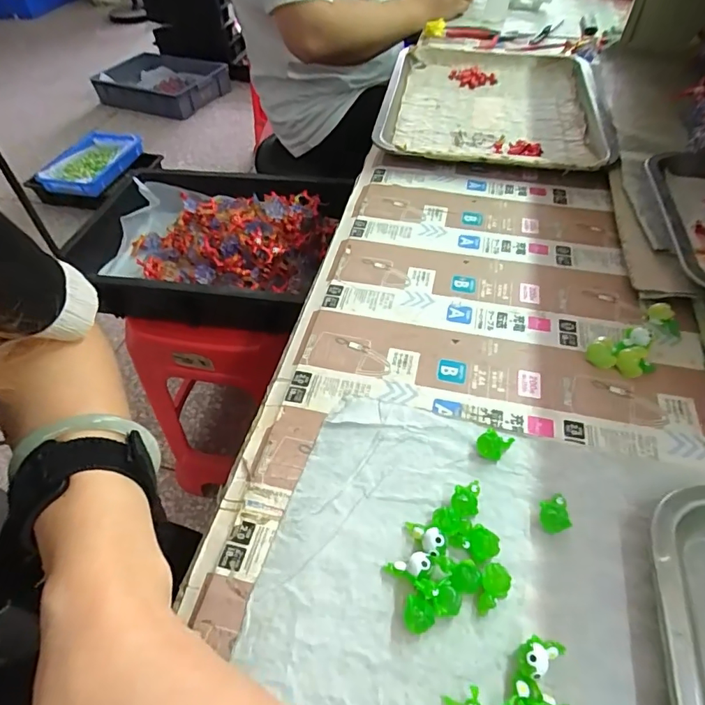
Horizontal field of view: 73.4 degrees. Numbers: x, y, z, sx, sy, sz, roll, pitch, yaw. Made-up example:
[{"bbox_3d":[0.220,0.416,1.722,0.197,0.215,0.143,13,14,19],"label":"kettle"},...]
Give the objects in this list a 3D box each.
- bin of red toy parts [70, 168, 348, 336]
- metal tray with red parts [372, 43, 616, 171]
[{"bbox_3d":[-0.249,-0.185,0.794,0.423,0.089,0.310,9,51,11],"label":"bin of red toy parts"},{"bbox_3d":[0.173,-0.316,0.582,0.250,0.032,0.309,6,51,9],"label":"metal tray with red parts"}]

